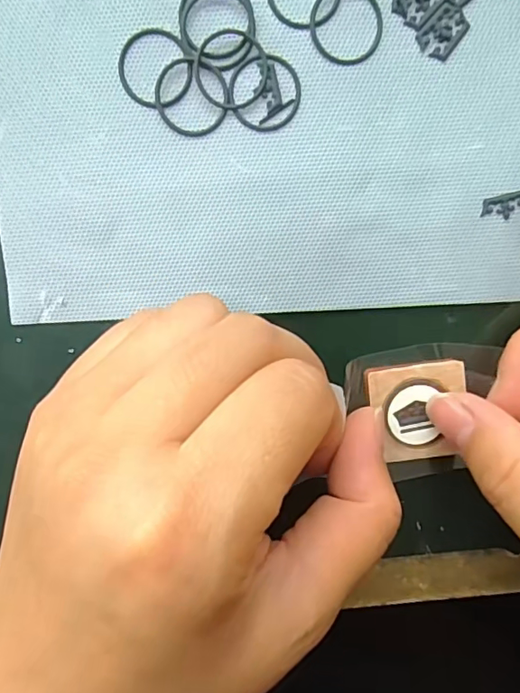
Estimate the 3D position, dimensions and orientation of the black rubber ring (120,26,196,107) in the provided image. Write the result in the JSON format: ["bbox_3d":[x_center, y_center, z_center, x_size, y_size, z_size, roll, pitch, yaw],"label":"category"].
[{"bbox_3d":[-0.029,-0.078,0.146,0.020,0.004,0.020,0,99,-1],"label":"black rubber ring"}]

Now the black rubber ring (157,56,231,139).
[{"bbox_3d":[-0.019,-0.070,0.146,0.020,0.004,0.020,0,99,-1],"label":"black rubber ring"}]

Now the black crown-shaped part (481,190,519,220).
[{"bbox_3d":[0.072,-0.041,0.153,0.013,0.004,0.007,-15,98,2],"label":"black crown-shaped part"}]

